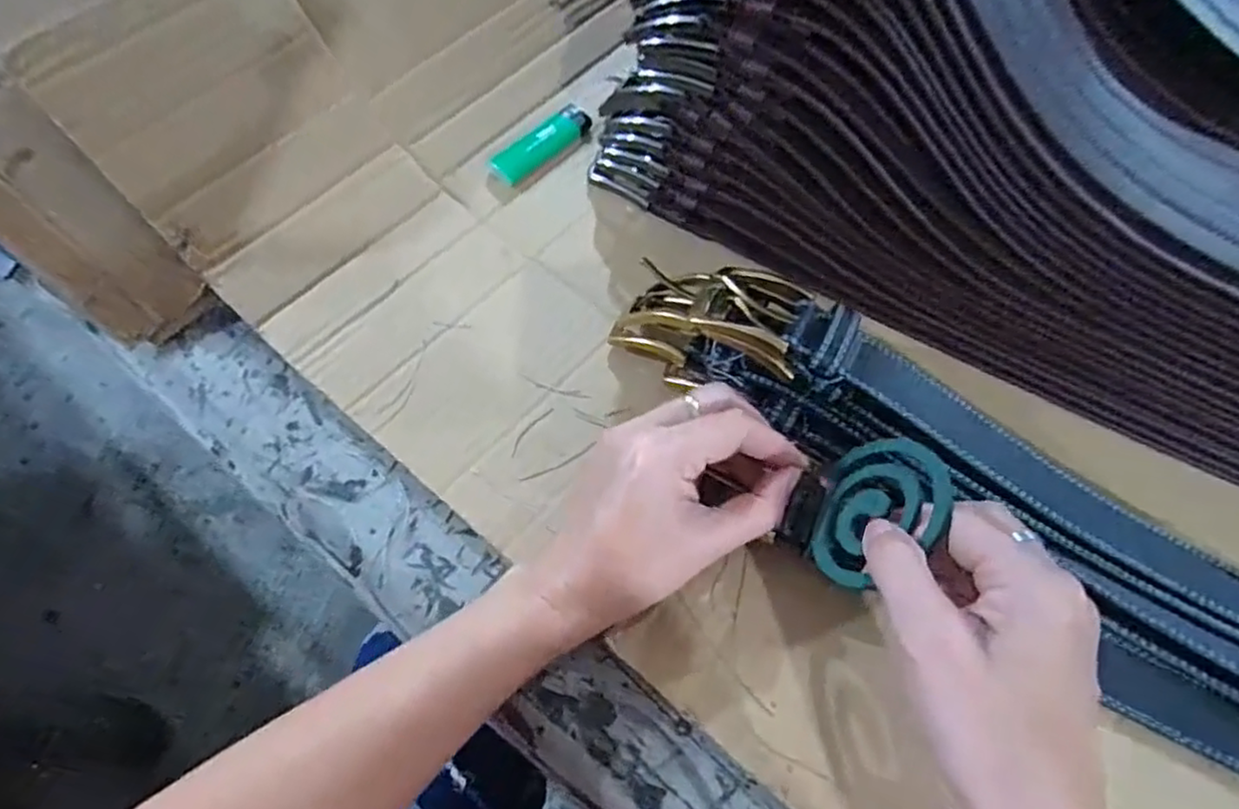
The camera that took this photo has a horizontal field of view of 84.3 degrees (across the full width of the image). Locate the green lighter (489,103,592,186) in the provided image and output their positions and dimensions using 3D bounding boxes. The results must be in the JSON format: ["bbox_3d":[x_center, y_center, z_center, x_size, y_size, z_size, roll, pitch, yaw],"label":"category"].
[{"bbox_3d":[-0.052,-0.179,0.469,0.023,0.009,0.080,39,70,18],"label":"green lighter"}]

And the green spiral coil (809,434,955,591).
[{"bbox_3d":[0.115,0.044,0.292,0.016,0.060,0.072,33,71,-21],"label":"green spiral coil"}]

